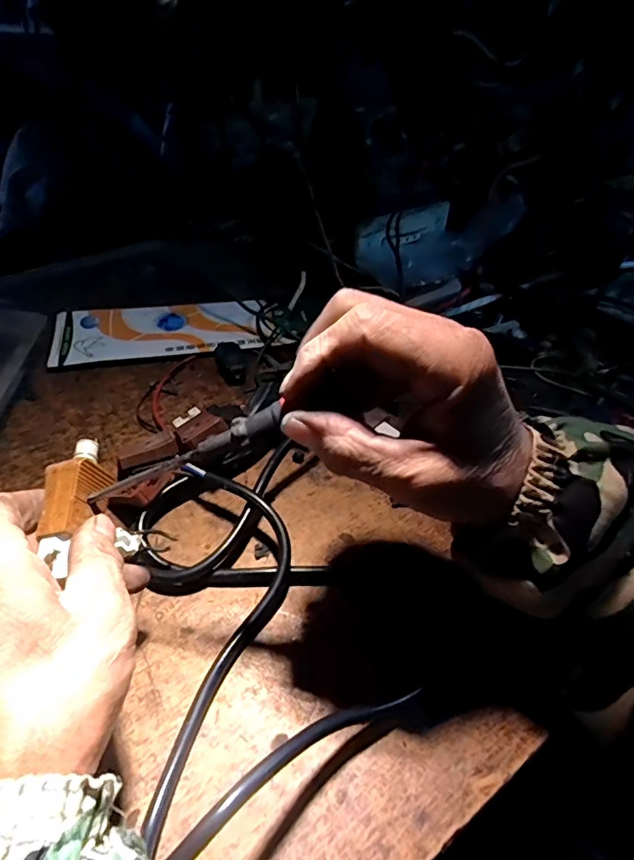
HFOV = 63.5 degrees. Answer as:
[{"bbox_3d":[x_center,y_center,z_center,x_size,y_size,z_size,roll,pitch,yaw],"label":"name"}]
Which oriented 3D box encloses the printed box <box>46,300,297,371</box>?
[{"bbox_3d":[-0.141,-0.096,0.488,0.206,0.009,0.087,-8,46,-10],"label":"printed box"}]

